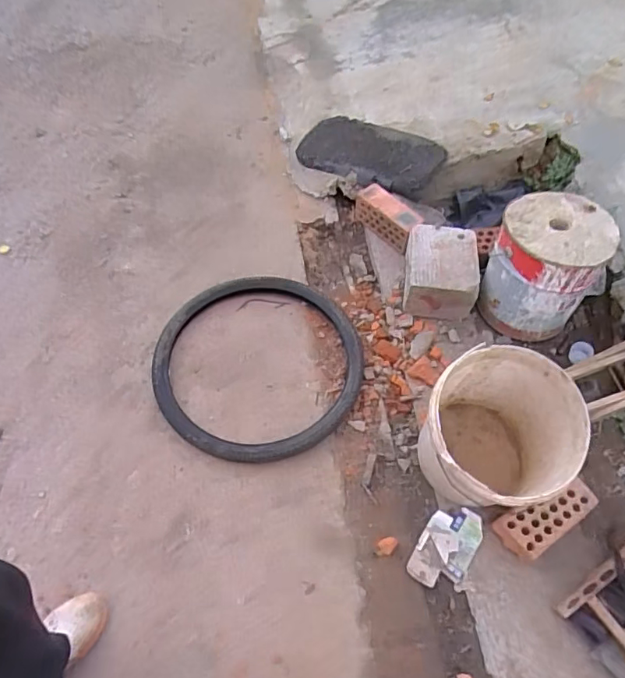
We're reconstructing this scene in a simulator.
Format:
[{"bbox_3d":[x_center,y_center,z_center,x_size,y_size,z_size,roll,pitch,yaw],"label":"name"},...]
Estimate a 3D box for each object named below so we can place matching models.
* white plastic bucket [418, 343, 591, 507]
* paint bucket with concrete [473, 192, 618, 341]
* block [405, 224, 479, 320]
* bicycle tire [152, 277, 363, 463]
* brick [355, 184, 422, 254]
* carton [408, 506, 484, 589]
[{"bbox_3d":[0.404,0.252,1.239,0.334,0.391,0.308,1,58,-1],"label":"white plastic bucket"},{"bbox_3d":[0.671,-0.206,1.533,0.298,0.352,0.286,0,57,0],"label":"paint bucket with concrete"},{"bbox_3d":[0.406,-0.215,1.662,0.231,0.163,0.258,4,57,2],"label":"block"},{"bbox_3d":[-0.156,0.069,1.562,0.607,0.045,0.605,2,58,0],"label":"bicycle tire"},{"bbox_3d":[0.260,-0.417,1.802,0.092,0.126,0.245,-39,65,-22],"label":"brick"},{"bbox_3d":[0.333,0.511,1.299,0.125,0.020,0.211,29,62,16],"label":"carton"}]

